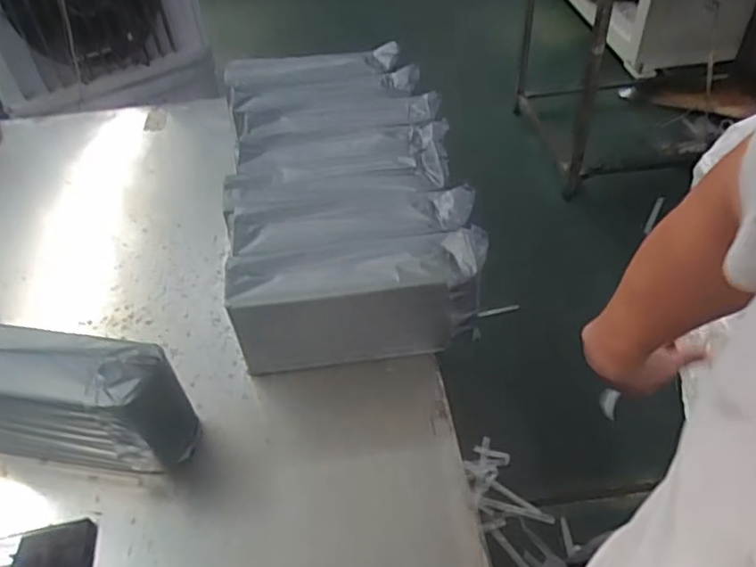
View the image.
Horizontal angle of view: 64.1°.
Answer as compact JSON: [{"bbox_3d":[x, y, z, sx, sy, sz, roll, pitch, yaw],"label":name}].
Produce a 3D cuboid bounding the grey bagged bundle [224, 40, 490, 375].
[{"bbox_3d":[-0.061,-0.162,0.943,0.318,0.155,0.619,-7,46,-4],"label":"grey bagged bundle"}]

